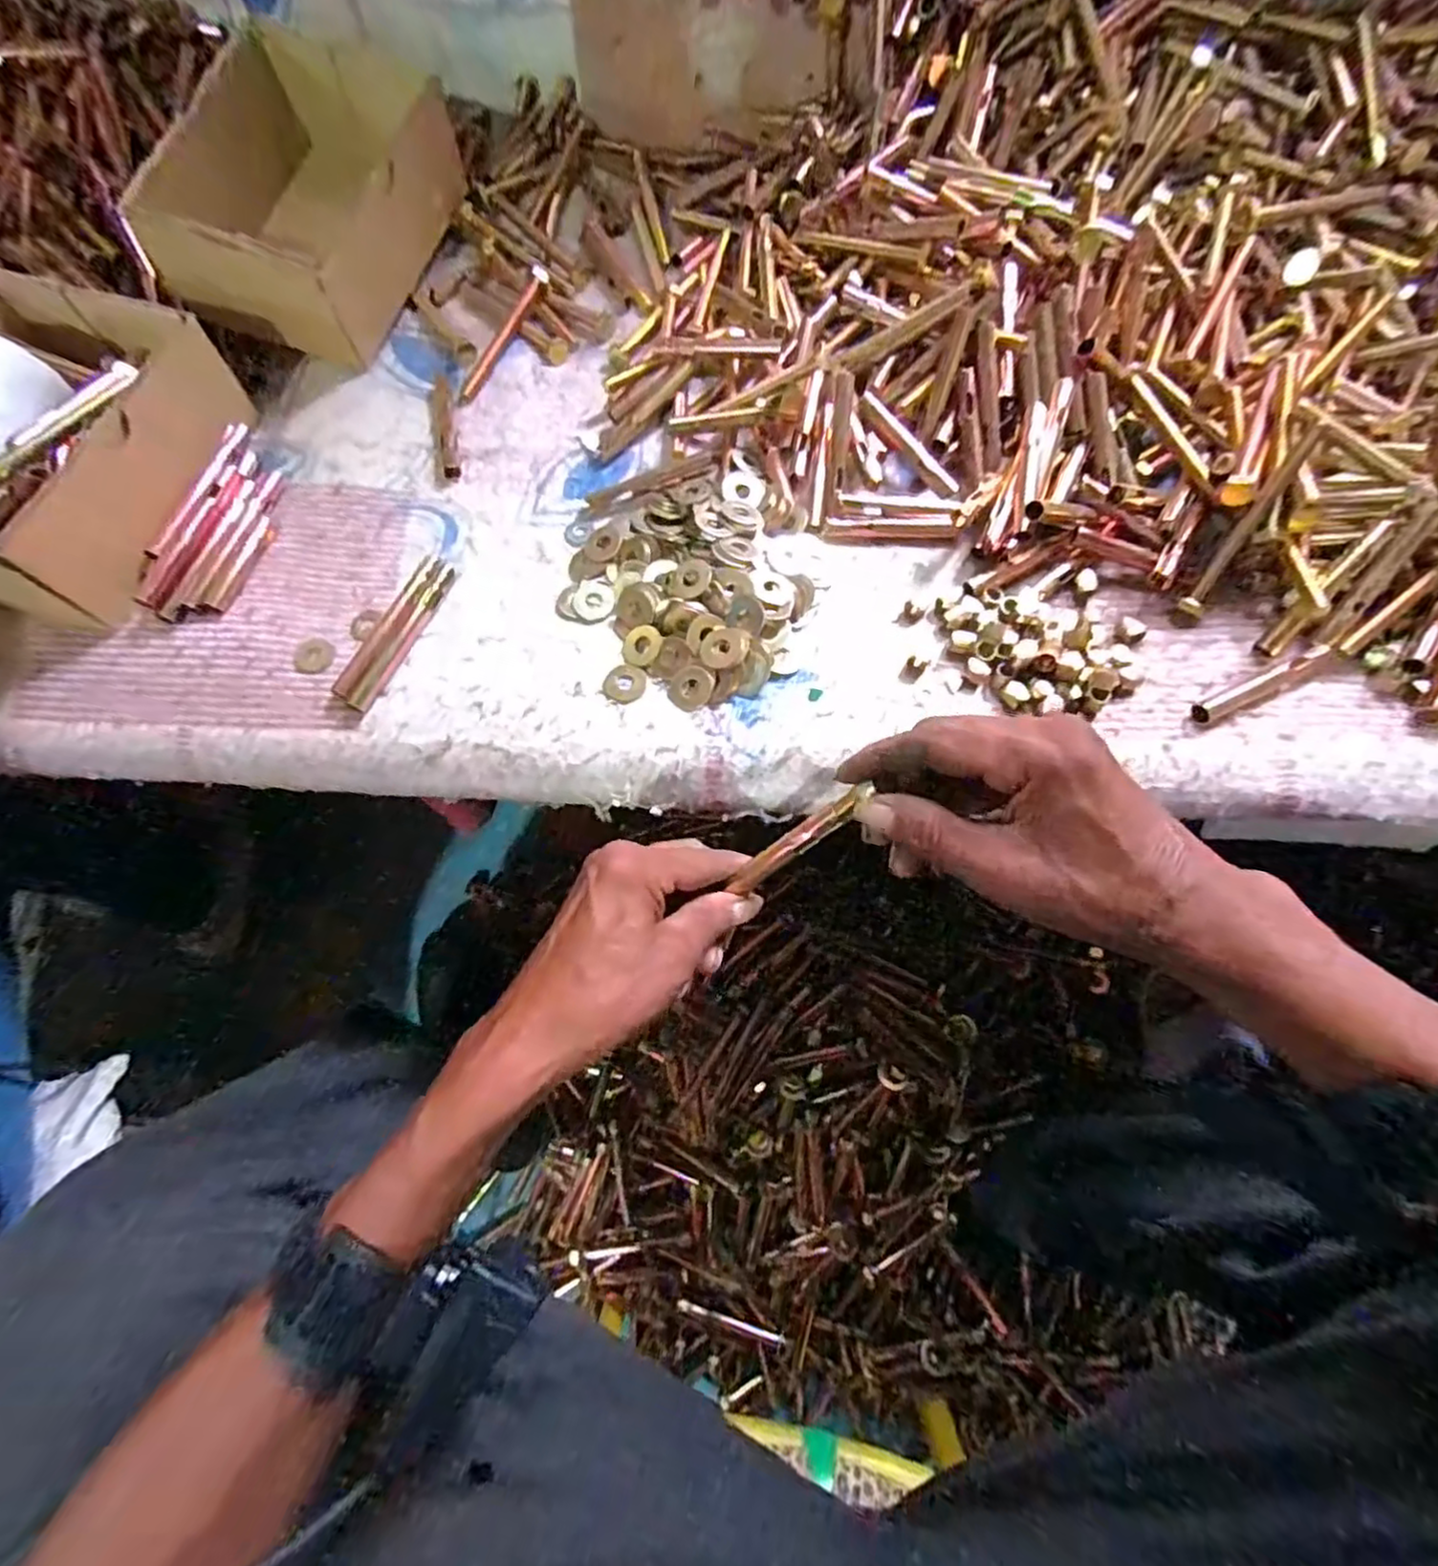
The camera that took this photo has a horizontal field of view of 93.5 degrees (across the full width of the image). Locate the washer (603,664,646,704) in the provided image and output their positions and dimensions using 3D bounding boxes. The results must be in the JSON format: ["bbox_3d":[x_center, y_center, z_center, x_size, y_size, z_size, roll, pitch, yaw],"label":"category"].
[{"bbox_3d":[-0.054,-0.058,0.388,0.024,0.004,0.026,-1,69,2],"label":"washer"}]

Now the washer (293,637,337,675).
[{"bbox_3d":[-0.239,-0.075,0.399,0.023,0.004,0.023,-1,69,2],"label":"washer"}]

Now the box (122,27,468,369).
[{"bbox_3d":[-0.271,-0.393,0.462,0.137,0.098,0.186,17,71,9],"label":"box"}]

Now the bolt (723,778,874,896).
[{"bbox_3d":[0.037,0.026,0.316,0.087,0.007,0.013,-42,68,30],"label":"bolt"}]

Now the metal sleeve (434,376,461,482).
[{"bbox_3d":[-0.182,-0.237,0.451,0.013,0.007,0.083,-13,69,-3],"label":"metal sleeve"}]

